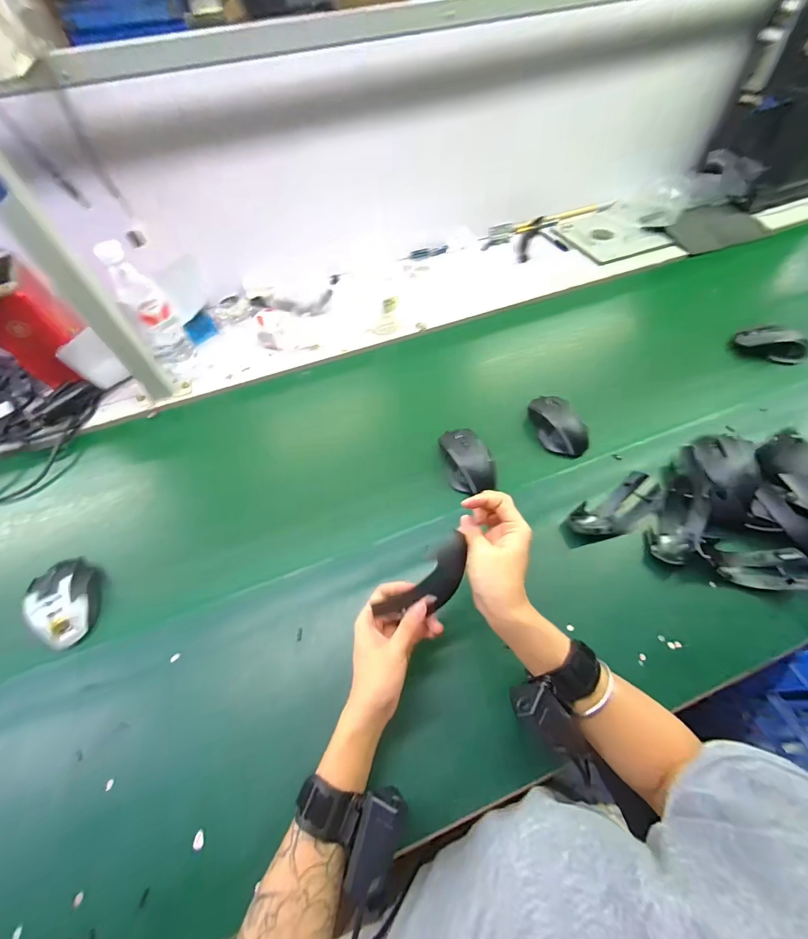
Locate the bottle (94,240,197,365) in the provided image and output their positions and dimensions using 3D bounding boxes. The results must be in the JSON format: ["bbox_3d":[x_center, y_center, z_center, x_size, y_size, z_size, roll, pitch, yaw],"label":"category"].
[{"bbox_3d":[-0.438,-0.264,0.657,0.067,0.220,0.055,-33,60,-17],"label":"bottle"}]

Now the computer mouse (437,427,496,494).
[{"bbox_3d":[0.097,-0.018,0.580,0.069,0.036,0.115,-14,56,-5],"label":"computer mouse"}]

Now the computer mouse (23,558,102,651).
[{"bbox_3d":[-0.444,0.172,0.493,0.071,0.039,0.113,-24,58,-12],"label":"computer mouse"}]

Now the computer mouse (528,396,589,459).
[{"bbox_3d":[0.247,-0.071,0.609,0.062,0.037,0.114,-20,57,-10],"label":"computer mouse"}]

